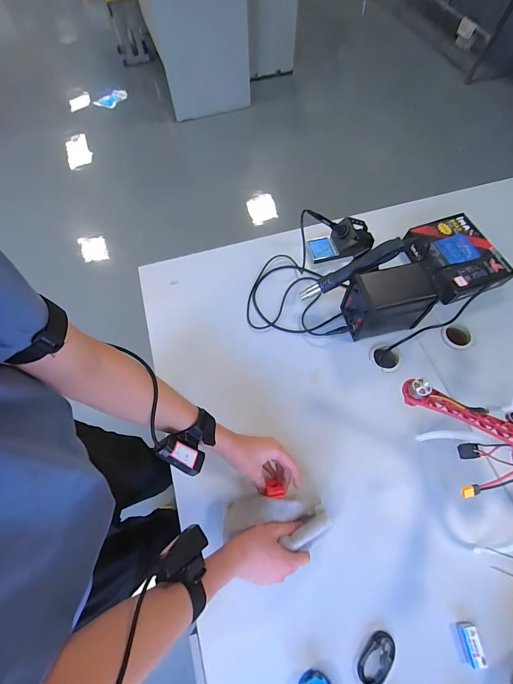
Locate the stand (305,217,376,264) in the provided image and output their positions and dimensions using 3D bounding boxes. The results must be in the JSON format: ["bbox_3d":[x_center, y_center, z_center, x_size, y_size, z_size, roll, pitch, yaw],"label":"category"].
[{"bbox_3d":[0.219,-0.264,0.813,0.160,0.086,0.072,-8,65,-3],"label":"stand"}]

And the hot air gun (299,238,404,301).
[{"bbox_3d":[0.199,-0.150,0.686,0.238,0.040,0.032,-26,60,30],"label":"hot air gun"}]

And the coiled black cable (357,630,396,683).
[{"bbox_3d":[0.189,0.498,0.491,0.040,0.005,0.076,37,71,17],"label":"coiled black cable"}]

